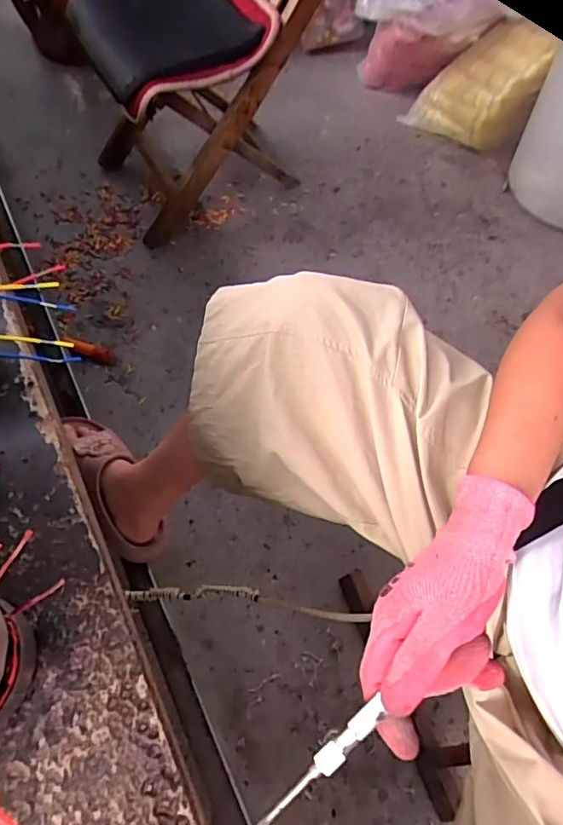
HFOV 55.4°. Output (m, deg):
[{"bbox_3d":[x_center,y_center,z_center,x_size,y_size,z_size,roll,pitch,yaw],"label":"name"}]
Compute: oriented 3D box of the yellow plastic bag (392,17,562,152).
[{"bbox_3d":[0.506,-0.837,1.384,0.152,0.291,0.286,-39,71,-20],"label":"yellow plastic bag"}]

